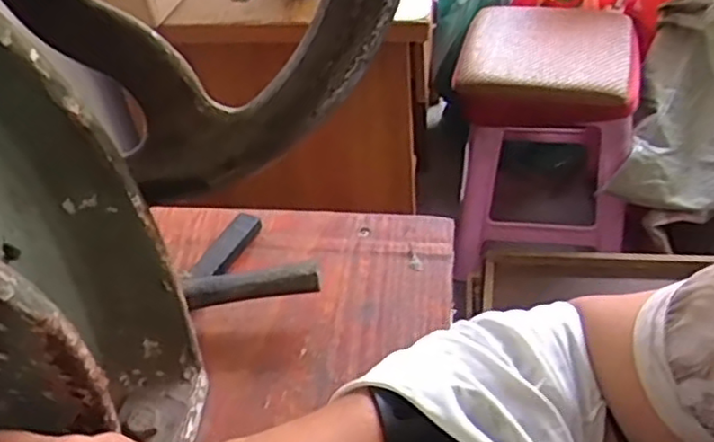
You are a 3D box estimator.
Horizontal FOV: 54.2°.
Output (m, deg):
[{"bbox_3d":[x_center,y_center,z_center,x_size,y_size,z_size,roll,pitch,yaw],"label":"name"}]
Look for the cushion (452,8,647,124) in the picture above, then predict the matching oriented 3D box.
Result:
[{"bbox_3d":[0.376,-0.325,1.361,0.318,0.100,0.388,8,45,14],"label":"cushion"}]

